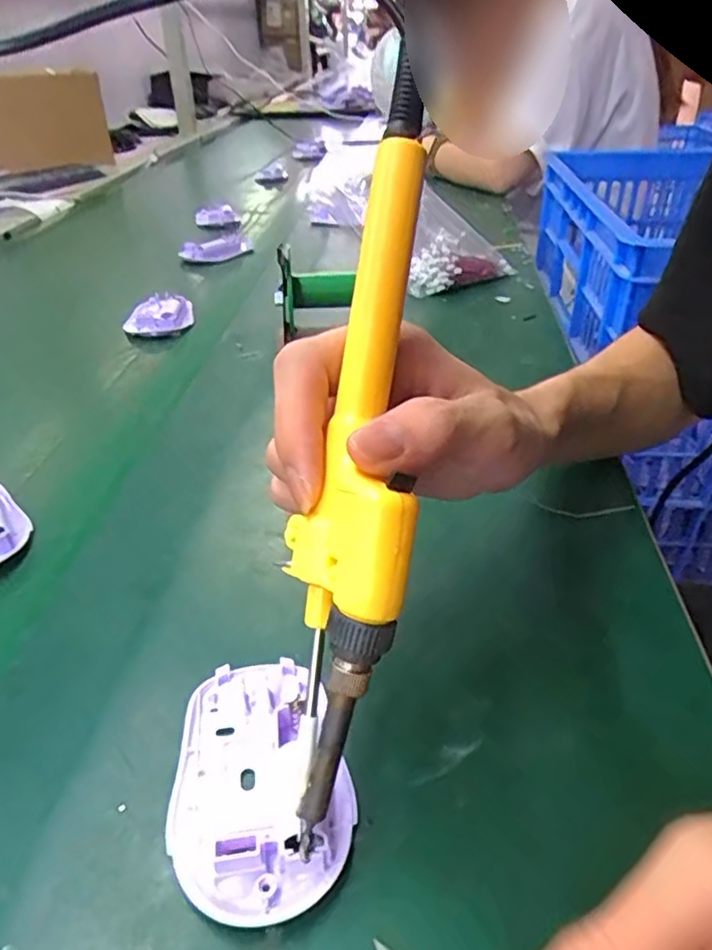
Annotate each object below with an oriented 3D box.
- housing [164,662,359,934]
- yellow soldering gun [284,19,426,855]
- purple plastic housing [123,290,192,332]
[{"bbox_3d":[-0.035,0.106,0.232,0.060,0.018,0.094,-5,33,-7],"label":"housing"},{"bbox_3d":[0.001,-0.011,0.198,0.036,0.232,0.029,7,-4,10],"label":"yellow soldering gun"},{"bbox_3d":[-0.189,-0.159,0.623,0.060,0.018,0.070,-2,33,-2],"label":"purple plastic housing"}]

